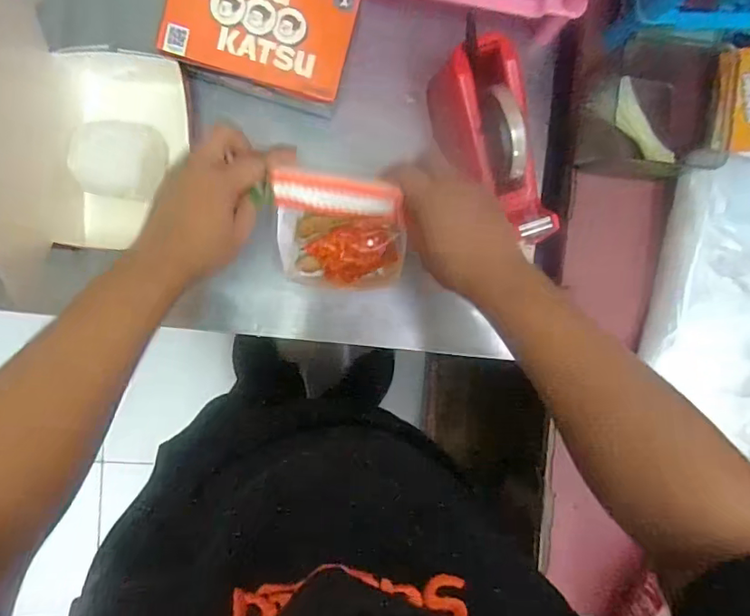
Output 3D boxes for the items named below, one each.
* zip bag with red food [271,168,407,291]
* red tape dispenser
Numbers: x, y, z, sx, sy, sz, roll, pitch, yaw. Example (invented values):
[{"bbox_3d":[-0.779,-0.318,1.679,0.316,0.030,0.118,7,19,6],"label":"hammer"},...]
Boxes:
[{"bbox_3d":[-0.030,-0.063,0.489,0.123,0.139,0.086,7,93,-6],"label":"zip bag with red food"},{"bbox_3d":[0.110,-0.153,0.505,0.072,0.088,0.186,-16,95,-5],"label":"red tape dispenser"}]

